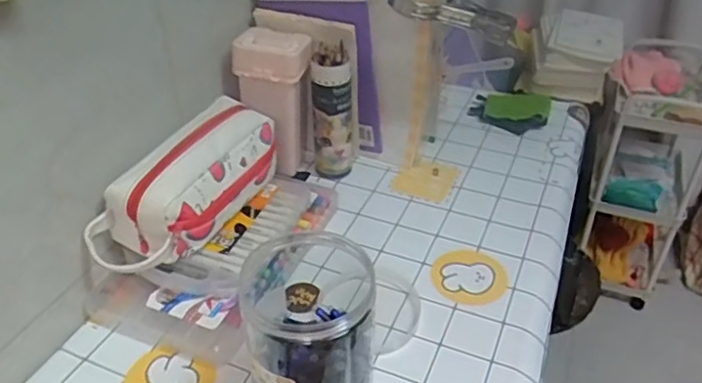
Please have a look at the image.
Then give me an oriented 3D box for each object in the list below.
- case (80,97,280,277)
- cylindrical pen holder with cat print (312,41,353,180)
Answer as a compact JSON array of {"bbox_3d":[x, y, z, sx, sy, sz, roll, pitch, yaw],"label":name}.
[{"bbox_3d":[-0.158,-0.008,0.602,0.093,0.102,0.217,25,56,29],"label":"case"},{"bbox_3d":[-0.022,-0.094,0.744,0.048,0.166,0.048,3,37,3],"label":"cylindrical pen holder with cat print"}]

